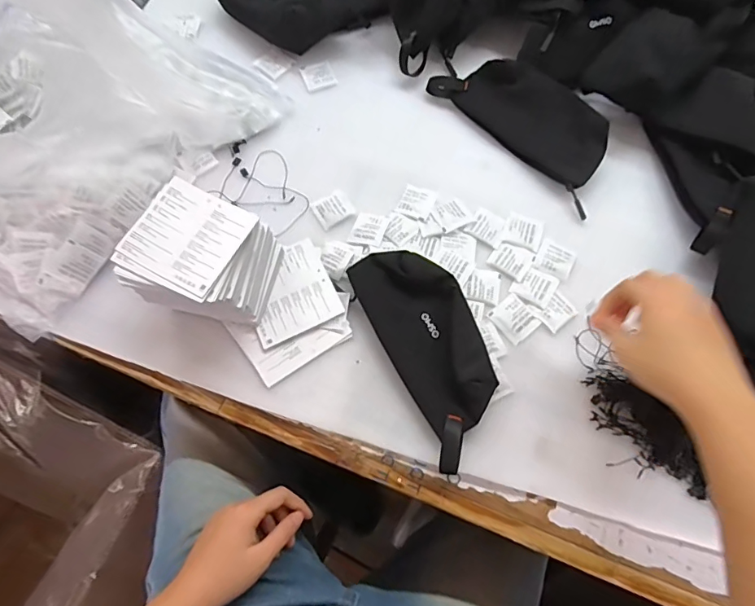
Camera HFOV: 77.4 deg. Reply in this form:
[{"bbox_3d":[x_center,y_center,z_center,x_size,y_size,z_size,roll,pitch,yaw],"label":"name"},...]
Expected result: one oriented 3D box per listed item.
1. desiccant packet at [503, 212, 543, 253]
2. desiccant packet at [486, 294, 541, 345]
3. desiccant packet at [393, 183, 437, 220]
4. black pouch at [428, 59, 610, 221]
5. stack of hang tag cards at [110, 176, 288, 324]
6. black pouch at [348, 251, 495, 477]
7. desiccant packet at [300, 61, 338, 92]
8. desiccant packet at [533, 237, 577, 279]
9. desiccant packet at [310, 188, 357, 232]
[{"bbox_3d":[0.161,-0.079,0.520,0.040,0.004,0.039,19,70,8],"label":"desiccant packet"},{"bbox_3d":[0.140,0.016,0.484,0.038,0.004,0.042,-39,73,-13],"label":"desiccant packet"},{"bbox_3d":[0.045,-0.114,0.532,0.038,0.004,0.043,22,71,9],"label":"desiccant packet"},{"bbox_3d":[0.178,-0.217,0.554,0.102,0.043,0.247,-35,72,-12],"label":"black pouch"},{"bbox_3d":[-0.168,-0.041,0.468,0.116,0.085,0.108,17,70,7],"label":"stack of hang tag cards"},{"bbox_3d":[0.053,0.037,0.456,0.099,0.039,0.215,-27,71,-9],"label":"black pouch"},{"bbox_3d":[-0.076,-0.293,0.609,0.040,0.004,0.043,-20,70,-7],"label":"desiccant packet"},{"bbox_3d":[0.192,-0.047,0.507,0.039,0.004,0.040,28,72,11],"label":"desiccant packet"},{"bbox_3d":[-0.051,-0.107,0.533,0.043,0.004,0.040,-34,72,-12],"label":"desiccant packet"}]

